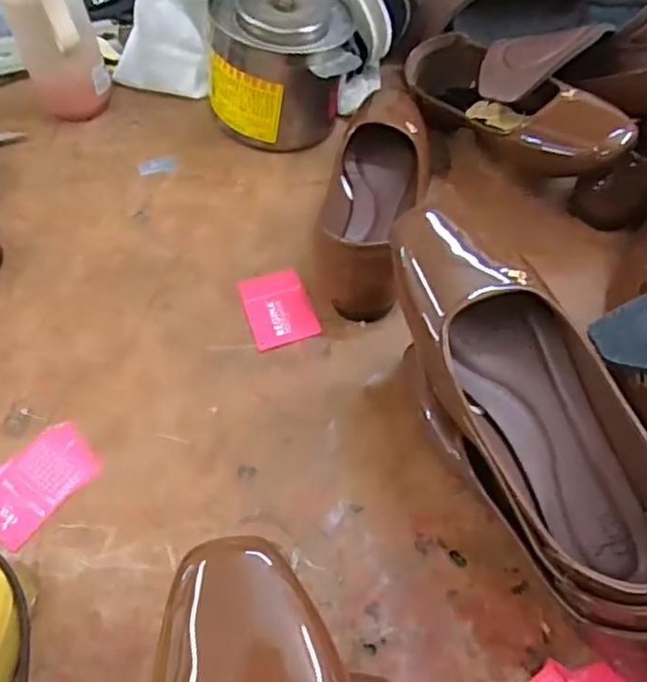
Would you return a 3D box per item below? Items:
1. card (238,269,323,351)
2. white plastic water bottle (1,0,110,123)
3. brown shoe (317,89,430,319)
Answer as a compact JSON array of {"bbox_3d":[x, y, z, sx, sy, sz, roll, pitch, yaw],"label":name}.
[{"bbox_3d":[-0.038,-0.028,0.538,0.052,0.004,0.069,-18,62,-12],"label":"card"},{"bbox_3d":[-0.255,-0.290,0.617,0.073,0.181,0.069,-19,57,-12],"label":"white plastic water bottle"},{"bbox_3d":[0.048,-0.135,0.577,0.078,0.060,0.252,8,56,7],"label":"brown shoe"}]

